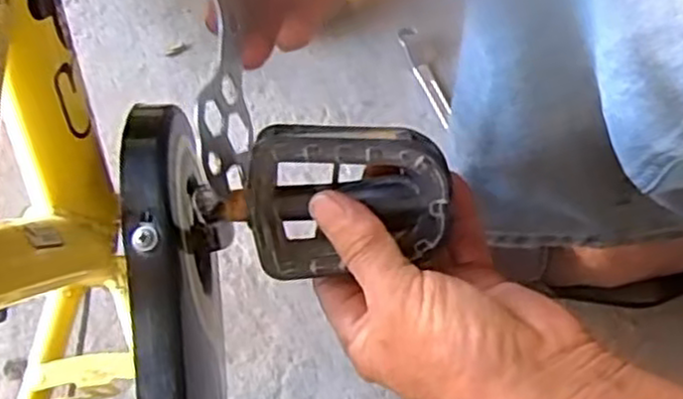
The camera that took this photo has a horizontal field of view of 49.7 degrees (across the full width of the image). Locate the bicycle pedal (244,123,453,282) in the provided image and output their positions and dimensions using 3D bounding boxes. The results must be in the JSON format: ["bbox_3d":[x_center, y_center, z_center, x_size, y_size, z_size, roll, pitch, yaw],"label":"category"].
[{"bbox_3d":[0.003,-0.001,0.315,0.082,0.025,0.064,1,114,0],"label":"bicycle pedal"}]

